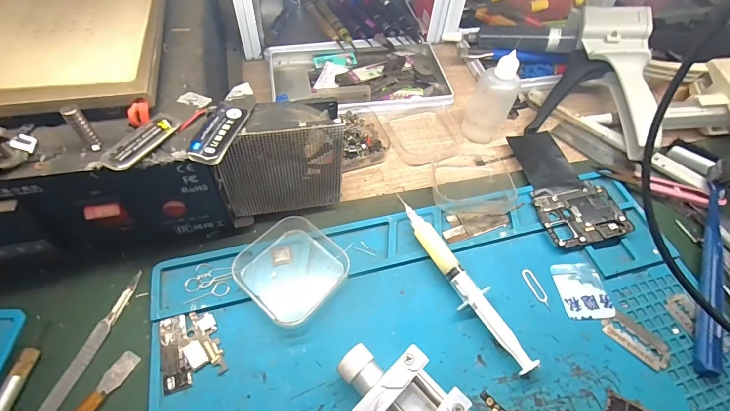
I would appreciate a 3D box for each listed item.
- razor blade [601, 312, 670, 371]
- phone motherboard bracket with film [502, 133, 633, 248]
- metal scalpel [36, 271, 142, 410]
[{"bbox_3d":[0.181,0.089,0.243,0.041,0.004,0.021,39,62,20],"label":"razor blade"},{"bbox_3d":[0.167,-0.018,0.309,0.064,0.009,0.113,-6,57,-8],"label":"phone motherboard bracket with film"},{"bbox_3d":[-0.171,0.098,0.213,0.011,0.007,0.128,14,57,5],"label":"metal scalpel"}]

